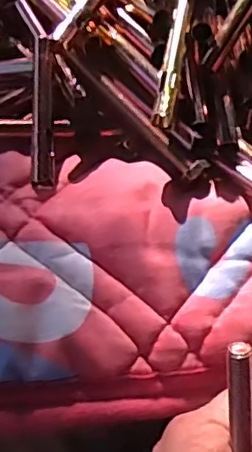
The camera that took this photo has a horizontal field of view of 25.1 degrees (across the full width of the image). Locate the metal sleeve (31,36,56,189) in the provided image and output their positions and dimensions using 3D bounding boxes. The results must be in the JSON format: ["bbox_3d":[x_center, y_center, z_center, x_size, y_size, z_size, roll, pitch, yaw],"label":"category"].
[{"bbox_3d":[-0.045,-0.062,0.304,0.012,0.006,0.084,-2,78,1],"label":"metal sleeve"}]

